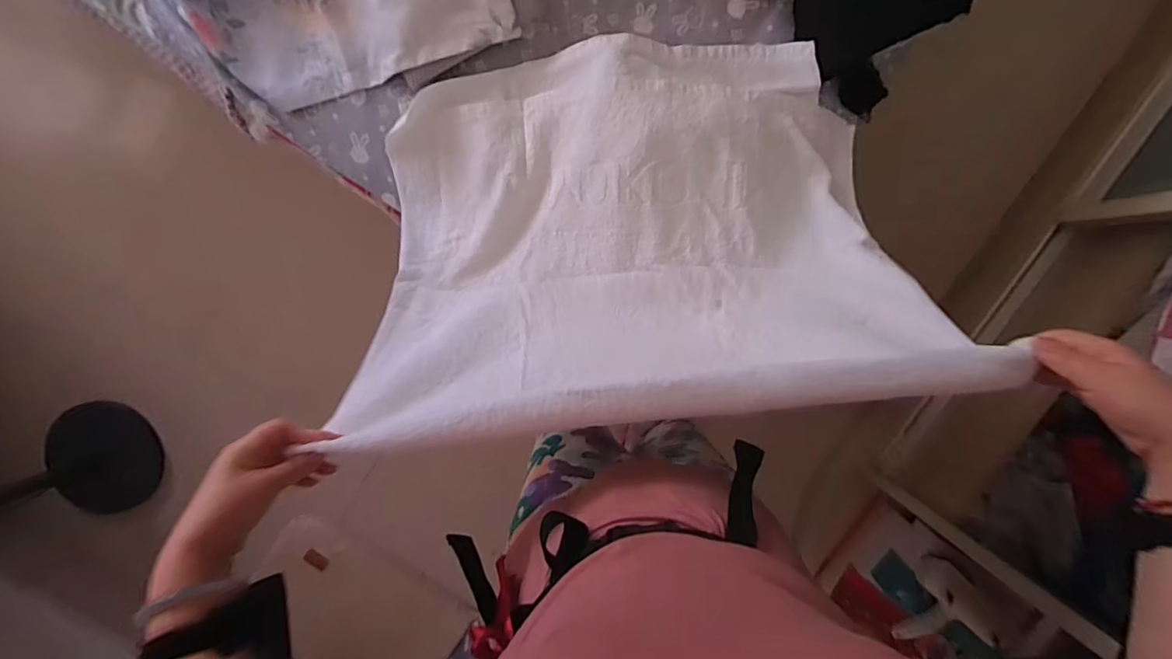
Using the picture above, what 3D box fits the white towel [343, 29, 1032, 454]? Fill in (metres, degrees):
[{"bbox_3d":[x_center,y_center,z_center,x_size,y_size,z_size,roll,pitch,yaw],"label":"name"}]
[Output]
[{"bbox_3d":[0.062,-0.155,0.632,0.667,0.359,0.440,-4,98,1],"label":"white towel"}]

